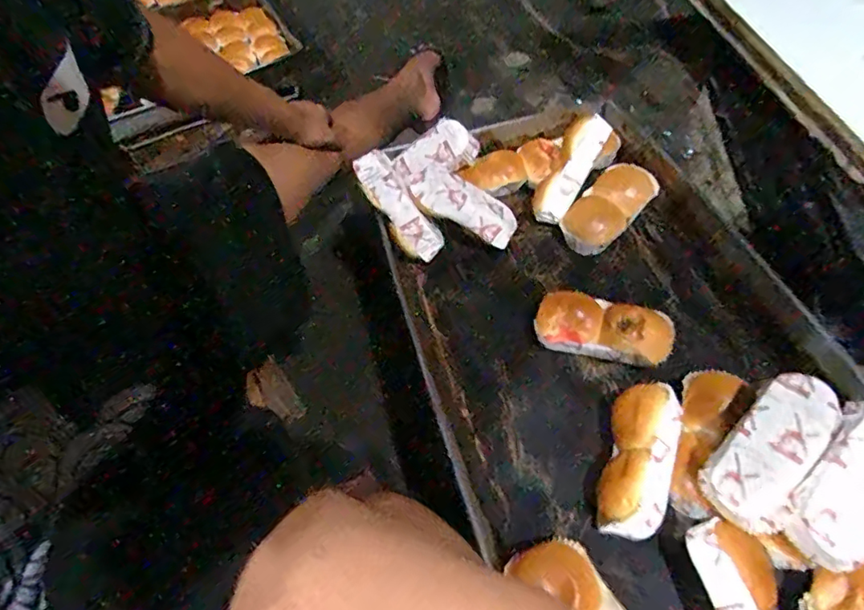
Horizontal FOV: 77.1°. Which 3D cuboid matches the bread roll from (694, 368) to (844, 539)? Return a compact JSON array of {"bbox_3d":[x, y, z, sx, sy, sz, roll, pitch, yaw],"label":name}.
[{"bbox_3d":[0.287,0.124,0.462,0.064,0.056,0.139,35,63,26],"label":"bread roll"}]

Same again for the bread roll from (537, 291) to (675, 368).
[{"bbox_3d":[0.189,0.028,0.599,0.140,0.042,0.066,9,72,22],"label":"bread roll"}]

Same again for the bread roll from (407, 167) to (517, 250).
[{"bbox_3d":[0.041,-0.125,0.684,0.141,0.039,0.062,25,62,-15],"label":"bread roll"}]

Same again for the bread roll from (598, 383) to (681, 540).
[{"bbox_3d":[0.191,0.140,0.500,0.057,0.050,0.146,17,63,11],"label":"bread roll"}]

